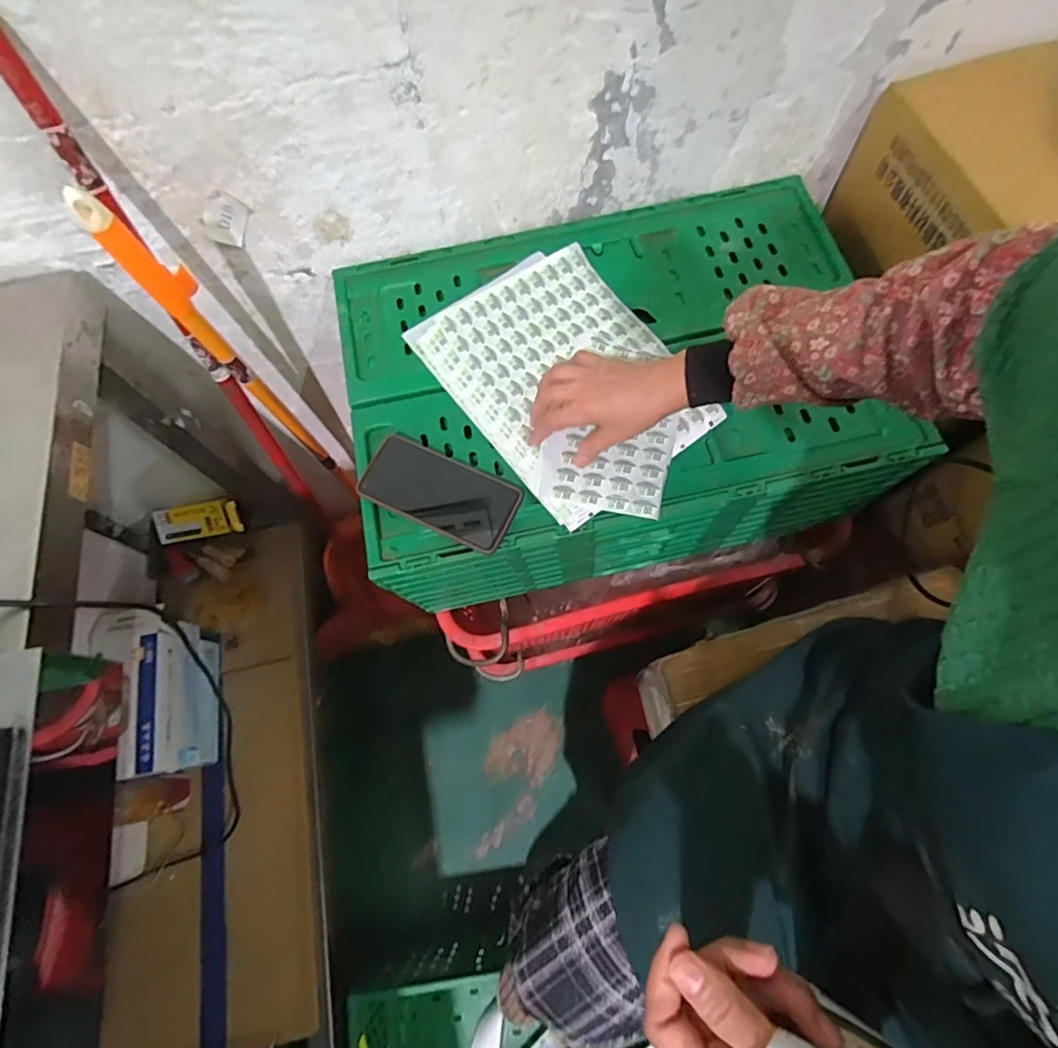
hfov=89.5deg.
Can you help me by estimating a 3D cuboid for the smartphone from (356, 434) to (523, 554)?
[{"bbox_3d":[-0.090,-0.034,0.542,0.155,0.016,0.079,23,71,11],"label":"smartphone"}]

